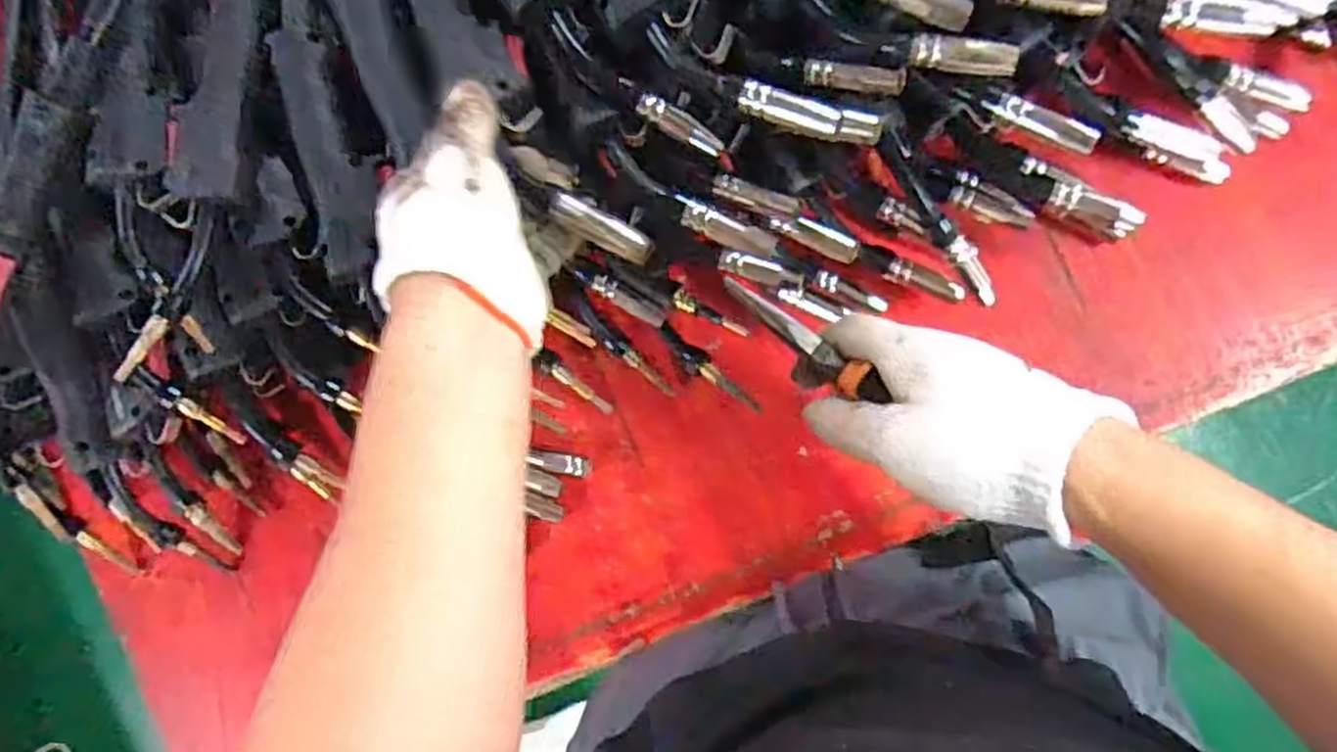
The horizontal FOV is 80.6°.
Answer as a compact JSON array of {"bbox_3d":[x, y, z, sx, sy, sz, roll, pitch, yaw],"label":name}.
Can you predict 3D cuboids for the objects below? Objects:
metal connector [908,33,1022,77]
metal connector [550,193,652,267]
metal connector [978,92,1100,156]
[{"bbox_3d":[0.153,-0.167,0.410,0.054,0.009,0.016,11,92,7],"label":"metal connector"},{"bbox_3d":[-0.035,-0.076,0.413,0.057,0.010,0.016,27,94,-9],"label":"metal connector"},{"bbox_3d":[0.199,-0.137,0.422,0.063,0.011,0.015,28,94,6],"label":"metal connector"}]

